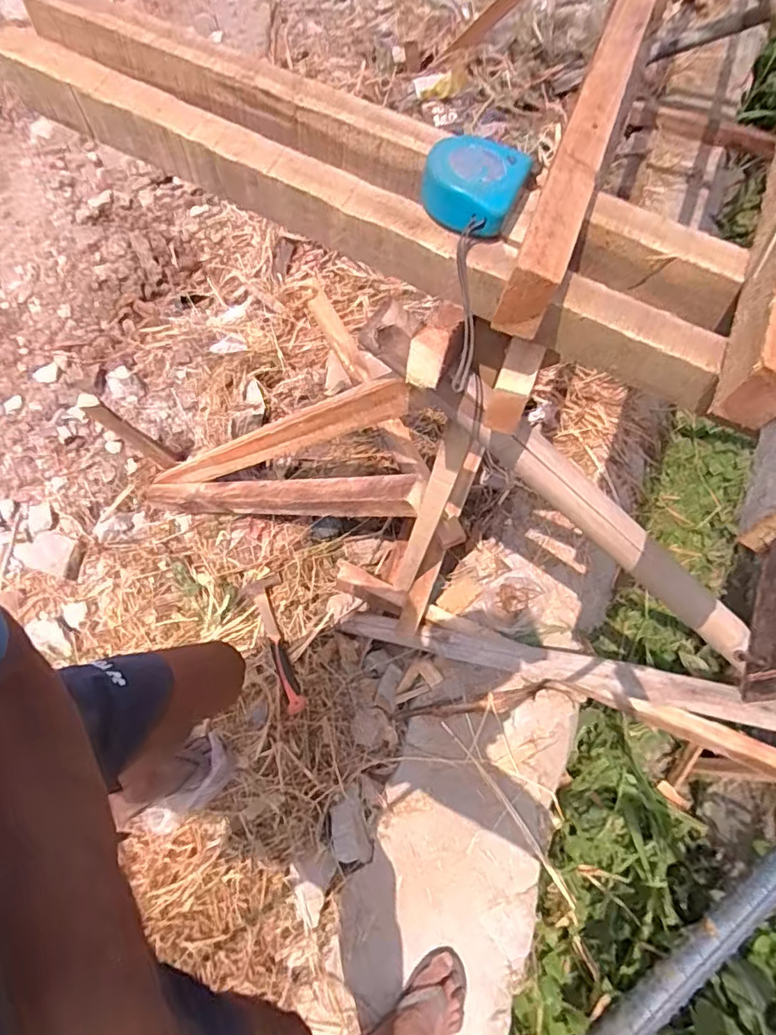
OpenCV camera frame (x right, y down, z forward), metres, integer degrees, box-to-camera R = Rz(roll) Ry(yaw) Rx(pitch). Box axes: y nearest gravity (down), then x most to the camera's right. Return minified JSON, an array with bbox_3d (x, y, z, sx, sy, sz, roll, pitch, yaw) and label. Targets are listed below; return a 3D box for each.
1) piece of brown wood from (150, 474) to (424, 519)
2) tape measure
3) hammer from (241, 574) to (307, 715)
[{"bbox_3d":[-0.293,-0.044,1.216,0.918,0.055,0.080,2,59,41],"label":"piece of brown wood"},{"bbox_3d":[0.063,-0.256,0.430,0.075,0.033,0.070,18,67,5],"label":"tape measure"},{"bbox_3d":[-0.244,0.277,1.237,0.089,0.030,0.332,-21,54,-10],"label":"hammer"}]

